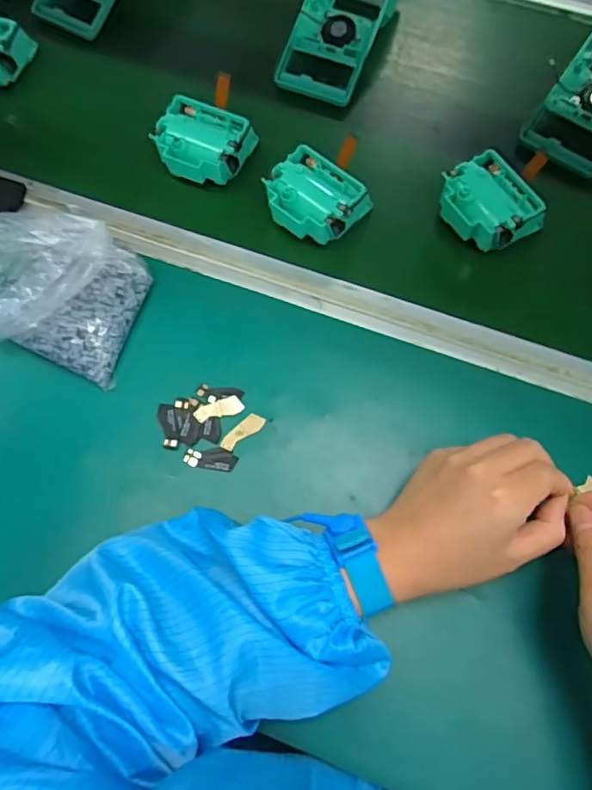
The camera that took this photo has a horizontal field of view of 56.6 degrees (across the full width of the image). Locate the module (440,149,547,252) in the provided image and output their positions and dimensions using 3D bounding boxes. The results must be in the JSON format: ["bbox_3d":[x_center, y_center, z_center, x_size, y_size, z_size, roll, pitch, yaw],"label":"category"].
[{"bbox_3d":[0.163,-0.163,0.466,0.073,0.031,0.075,-27,70,-7],"label":"module"}]

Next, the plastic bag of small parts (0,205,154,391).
[{"bbox_3d":[-0.194,-0.089,0.434,0.137,0.056,0.118,18,70,7],"label":"plastic bag of small parts"}]

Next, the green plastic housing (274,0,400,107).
[{"bbox_3d":[0.050,-0.382,0.553,0.084,0.051,0.193,21,70,8],"label":"green plastic housing"}]

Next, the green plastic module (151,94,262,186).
[{"bbox_3d":[-0.084,-0.223,0.501,0.079,0.044,0.069,20,70,8],"label":"green plastic module"}]

